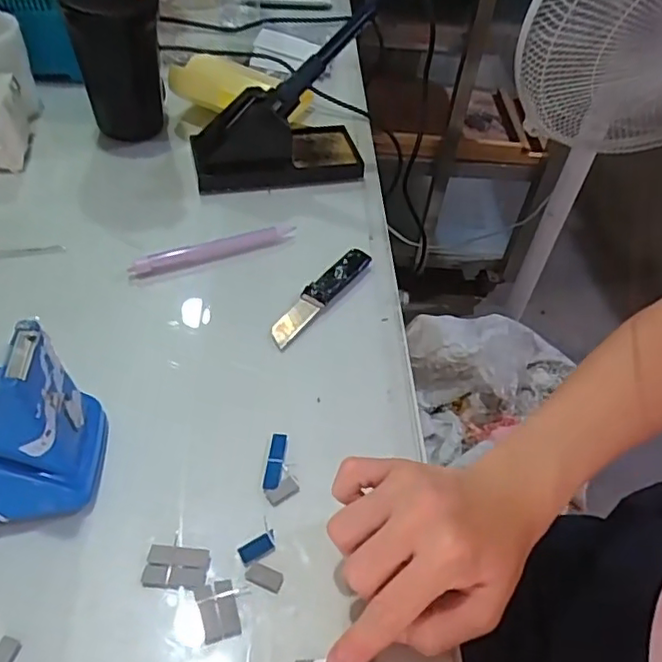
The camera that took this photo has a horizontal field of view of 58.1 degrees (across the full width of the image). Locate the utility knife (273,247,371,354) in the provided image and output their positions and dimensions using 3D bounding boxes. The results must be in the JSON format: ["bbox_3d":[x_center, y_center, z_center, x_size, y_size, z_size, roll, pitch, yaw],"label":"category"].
[{"bbox_3d":[-0.009,-0.029,0.465,0.023,0.010,0.115,29,51,19],"label":"utility knife"}]

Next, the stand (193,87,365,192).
[{"bbox_3d":[-0.053,-0.188,0.572,0.159,0.071,0.075,-10,50,-15],"label":"stand"}]

